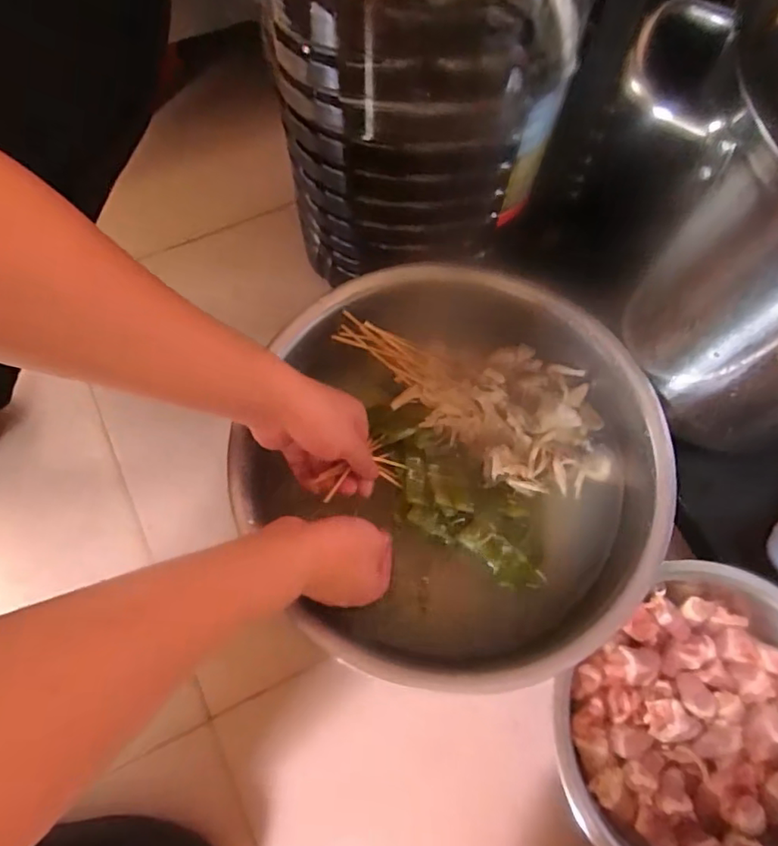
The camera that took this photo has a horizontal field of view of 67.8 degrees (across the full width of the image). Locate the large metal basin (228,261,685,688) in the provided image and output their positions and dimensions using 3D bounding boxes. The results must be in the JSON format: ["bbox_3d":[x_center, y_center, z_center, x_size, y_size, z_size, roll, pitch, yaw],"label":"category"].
[{"bbox_3d":[0.058,0.042,0.544,0.360,0.100,0.368,1,71,-1],"label":"large metal basin"}]

